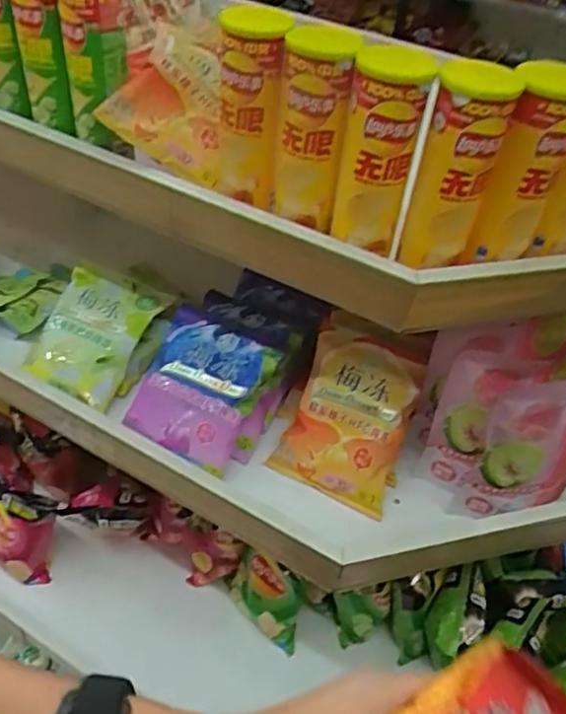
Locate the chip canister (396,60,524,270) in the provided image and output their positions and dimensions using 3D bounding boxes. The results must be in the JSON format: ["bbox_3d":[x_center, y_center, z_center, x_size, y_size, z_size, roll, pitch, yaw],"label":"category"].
[{"bbox_3d":[0.155,-0.169,0.574,0.068,0.181,0.061,18,45,11],"label":"chip canister"}]

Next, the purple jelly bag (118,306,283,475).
[{"bbox_3d":[-0.107,0.040,0.841,0.160,0.050,0.177,25,72,13],"label":"purple jelly bag"}]

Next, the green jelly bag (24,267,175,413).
[{"bbox_3d":[-0.277,-0.038,0.905,0.157,0.031,0.193,23,71,20],"label":"green jelly bag"}]

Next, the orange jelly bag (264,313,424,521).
[{"bbox_3d":[0.090,0.080,0.819,0.152,0.050,0.201,23,91,21],"label":"orange jelly bag"}]

